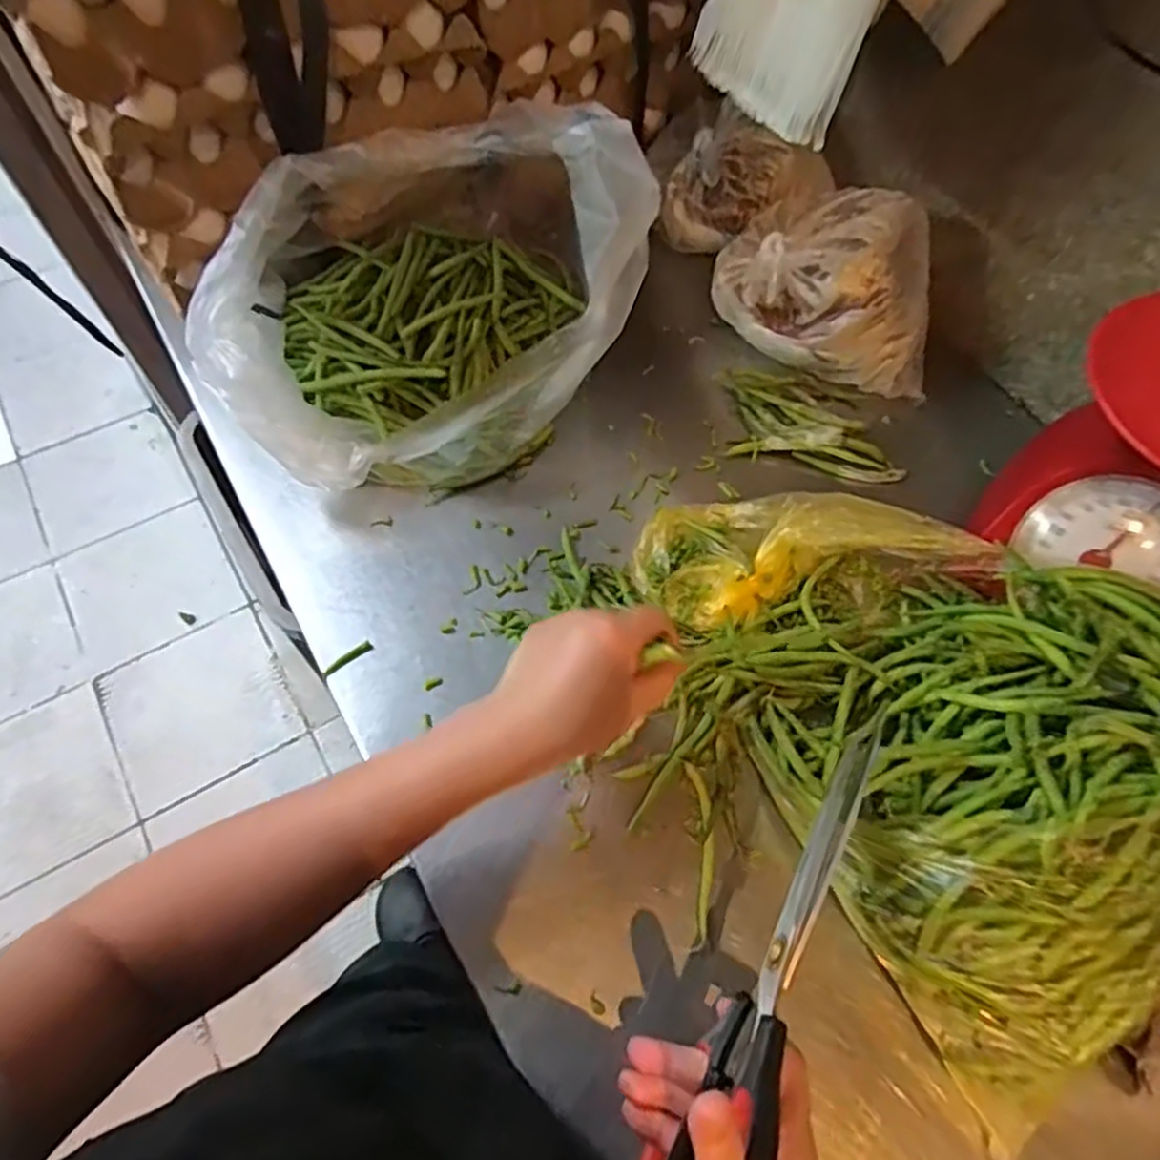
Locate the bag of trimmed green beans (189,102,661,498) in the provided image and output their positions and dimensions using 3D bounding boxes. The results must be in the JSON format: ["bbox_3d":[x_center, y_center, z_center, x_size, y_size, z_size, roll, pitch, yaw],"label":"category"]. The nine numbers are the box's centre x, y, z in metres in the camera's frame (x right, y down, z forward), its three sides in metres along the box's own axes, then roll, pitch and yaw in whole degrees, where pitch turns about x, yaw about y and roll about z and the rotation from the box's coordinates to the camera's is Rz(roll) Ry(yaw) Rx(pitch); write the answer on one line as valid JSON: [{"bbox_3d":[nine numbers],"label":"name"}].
[{"bbox_3d":[-0.122,-0.208,0.526,0.290,0.187,0.245,-33,67,-19],"label":"bag of trimmed green beans"}]

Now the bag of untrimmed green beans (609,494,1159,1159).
[{"bbox_3d":[0.163,0.078,0.400,0.290,0.140,0.303,17,61,7],"label":"bag of untrimmed green beans"}]

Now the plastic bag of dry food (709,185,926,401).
[{"bbox_3d":[0.200,-0.231,0.573,0.183,0.118,0.087,30,64,13],"label":"plastic bag of dry food"}]

